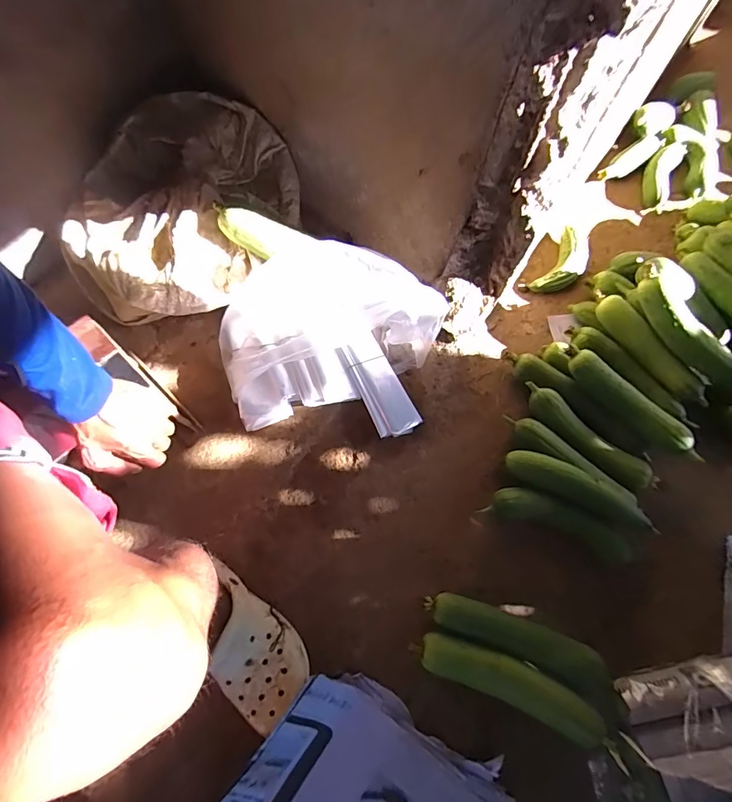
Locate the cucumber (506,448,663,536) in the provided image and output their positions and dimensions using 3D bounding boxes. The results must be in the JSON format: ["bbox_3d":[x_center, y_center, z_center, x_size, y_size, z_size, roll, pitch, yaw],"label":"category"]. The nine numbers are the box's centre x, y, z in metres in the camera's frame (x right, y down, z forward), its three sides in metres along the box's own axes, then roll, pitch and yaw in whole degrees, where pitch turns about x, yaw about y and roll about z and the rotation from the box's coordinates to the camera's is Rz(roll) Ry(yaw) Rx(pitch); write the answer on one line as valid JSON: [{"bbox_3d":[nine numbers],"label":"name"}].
[{"bbox_3d":[0.336,0.141,0.662,0.229,0.050,0.058,28,71,8],"label":"cucumber"}]

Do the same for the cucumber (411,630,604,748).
[{"bbox_3d":[0.193,0.386,0.583,0.250,0.054,0.060,22,71,6],"label":"cucumber"}]

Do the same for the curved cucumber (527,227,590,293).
[{"bbox_3d":[0.384,-0.262,0.819,0.073,0.056,0.141,34,72,10],"label":"curved cucumber"}]

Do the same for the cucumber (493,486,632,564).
[{"bbox_3d":[0.305,0.189,0.660,0.205,0.037,0.053,23,71,7],"label":"cucumber"}]

